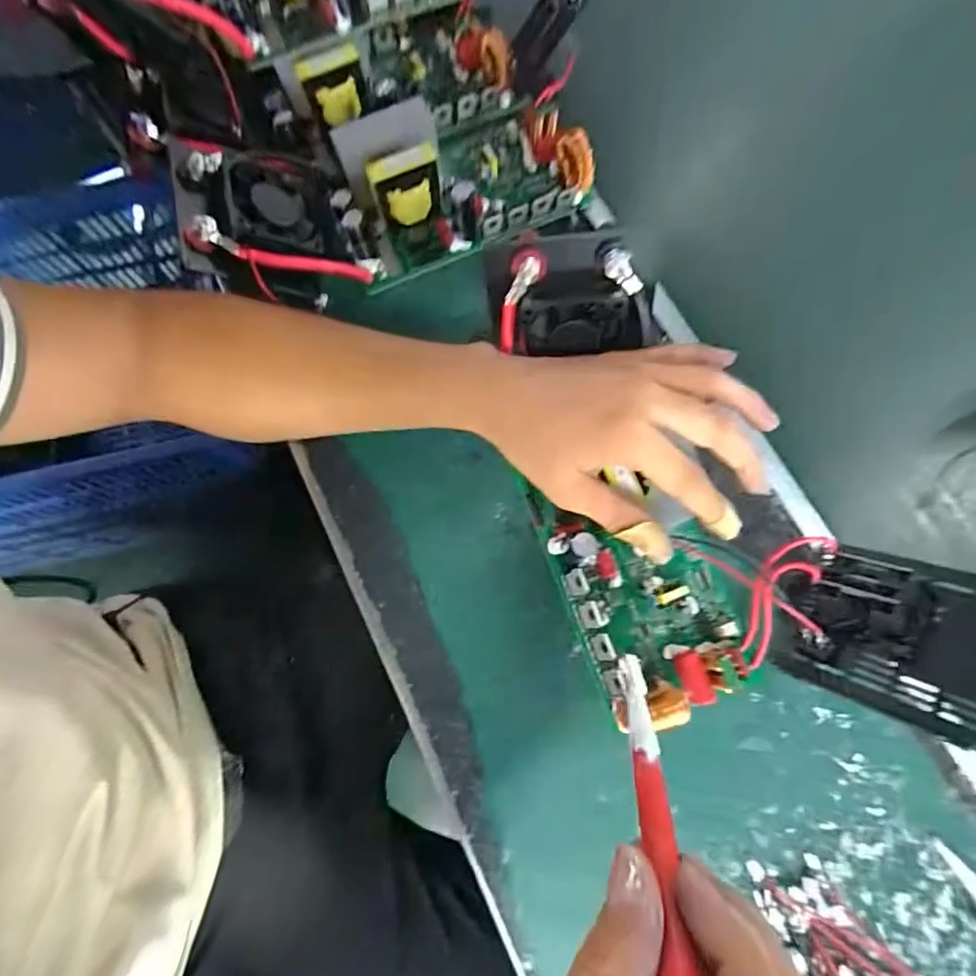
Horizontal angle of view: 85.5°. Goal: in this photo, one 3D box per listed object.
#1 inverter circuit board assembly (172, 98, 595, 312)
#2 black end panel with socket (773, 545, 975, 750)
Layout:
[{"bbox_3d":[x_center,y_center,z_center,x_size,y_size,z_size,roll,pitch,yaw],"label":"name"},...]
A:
[{"bbox_3d":[-0.068,-0.213,0.378,0.277,0.060,0.117,-23,76,-6],"label":"inverter circuit board assembly"},{"bbox_3d":[0.214,0.071,0.279,0.098,0.038,0.088,17,70,45],"label":"black end panel with socket"}]

